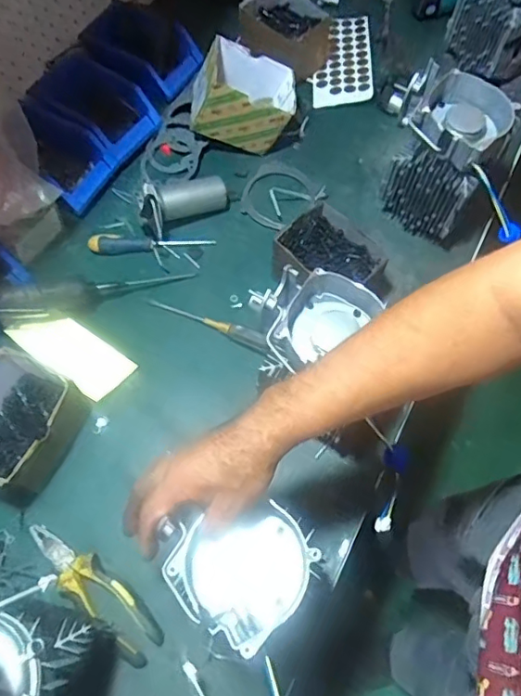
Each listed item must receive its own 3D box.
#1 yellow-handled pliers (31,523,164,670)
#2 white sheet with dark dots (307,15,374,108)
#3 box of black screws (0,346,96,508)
[{"bbox_3d":[-0.197,0.282,0.631,0.198,0.028,0.052,38,71,16],"label":"yellow-handled pliers"},{"bbox_3d":[0.150,-0.536,0.995,0.109,0.009,0.224,-4,68,14],"label":"white sheet with dark dots"},{"bbox_3d":[-0.306,0.096,0.670,0.124,0.090,0.154,30,69,13],"label":"box of black screws"}]

